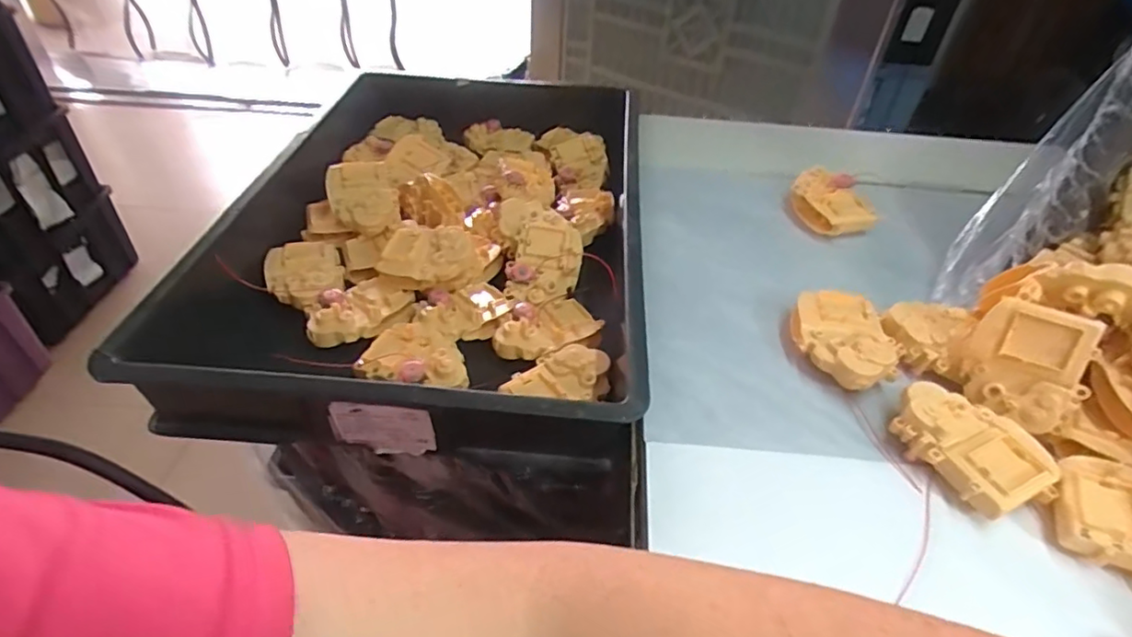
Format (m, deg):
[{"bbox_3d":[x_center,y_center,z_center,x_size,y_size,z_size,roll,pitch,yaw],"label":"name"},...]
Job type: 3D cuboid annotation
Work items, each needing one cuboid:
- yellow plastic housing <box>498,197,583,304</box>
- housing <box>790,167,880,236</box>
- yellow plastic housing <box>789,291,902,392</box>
[{"bbox_3d":[-0.025,-0.077,0.631,0.083,0.040,0.126,-4,43,-8],"label":"yellow plastic housing"},{"bbox_3d":[0.281,-0.121,0.645,0.066,0.040,0.089,-17,47,-21],"label":"housing"},{"bbox_3d":[0.226,0.020,0.493,0.068,0.039,0.088,-6,44,-10],"label":"yellow plastic housing"}]

